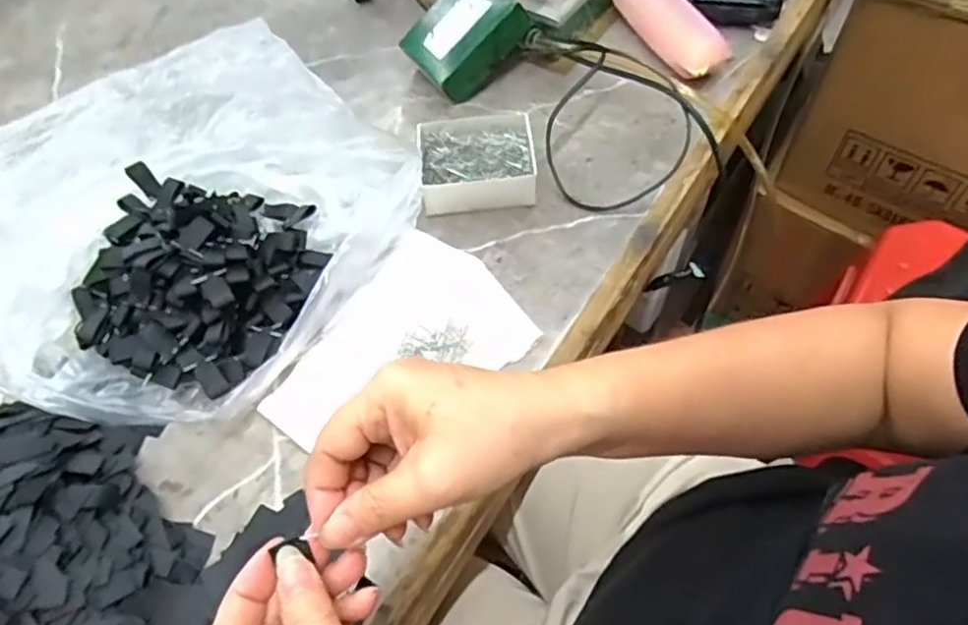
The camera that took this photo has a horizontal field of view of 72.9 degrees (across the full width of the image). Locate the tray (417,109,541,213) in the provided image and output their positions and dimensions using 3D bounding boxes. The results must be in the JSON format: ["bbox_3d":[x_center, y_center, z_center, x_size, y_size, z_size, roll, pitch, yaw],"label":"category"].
[{"bbox_3d":[-0.006,-0.133,0.585,0.098,0.042,0.079,-6,59,0],"label":"tray"}]

